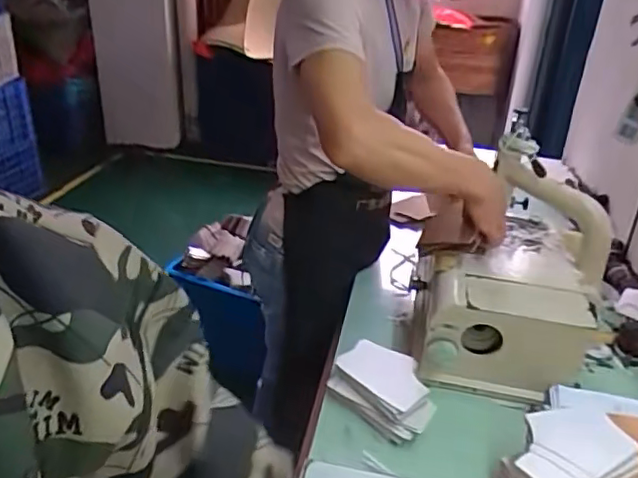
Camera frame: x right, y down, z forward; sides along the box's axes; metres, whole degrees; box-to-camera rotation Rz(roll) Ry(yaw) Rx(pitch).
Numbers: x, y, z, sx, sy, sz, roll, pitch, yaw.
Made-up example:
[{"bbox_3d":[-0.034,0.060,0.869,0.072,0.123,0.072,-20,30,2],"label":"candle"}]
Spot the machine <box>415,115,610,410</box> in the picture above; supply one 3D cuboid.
[{"bbox_3d":[0.312,0.044,0.918,0.252,0.275,0.297,12,30,15],"label":"machine"}]

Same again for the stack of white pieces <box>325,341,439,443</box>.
[{"bbox_3d":[0.101,0.210,0.841,0.153,0.054,0.119,27,37,36],"label":"stack of white pieces"}]

